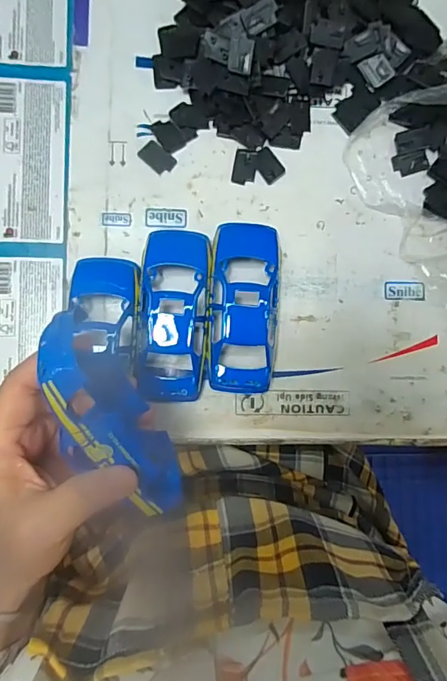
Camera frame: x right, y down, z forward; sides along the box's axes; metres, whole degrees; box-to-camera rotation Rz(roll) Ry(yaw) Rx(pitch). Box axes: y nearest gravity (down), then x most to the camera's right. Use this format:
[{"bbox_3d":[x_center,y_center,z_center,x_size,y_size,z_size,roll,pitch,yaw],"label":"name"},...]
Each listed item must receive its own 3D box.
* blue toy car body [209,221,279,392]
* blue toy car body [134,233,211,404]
[{"bbox_3d":[0.016,-0.026,0.351,0.053,0.040,0.128,3,88,-2],"label":"blue toy car body"},{"bbox_3d":[-0.037,-0.019,0.348,0.052,0.040,0.128,2,88,-2],"label":"blue toy car body"}]

